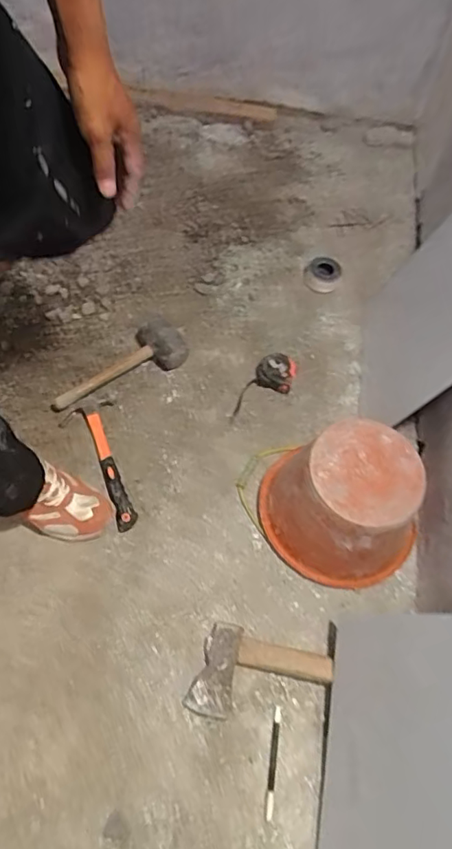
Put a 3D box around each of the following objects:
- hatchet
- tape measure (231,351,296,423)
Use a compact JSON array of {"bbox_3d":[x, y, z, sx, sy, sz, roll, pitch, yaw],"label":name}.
[{"bbox_3d":[0.052,0.413,0.865,0.200,0.029,0.137,18,61,6],"label":"hatchet"},{"bbox_3d":[0.084,-0.075,1.153,0.091,0.044,0.198,27,62,10],"label":"tape measure"}]

